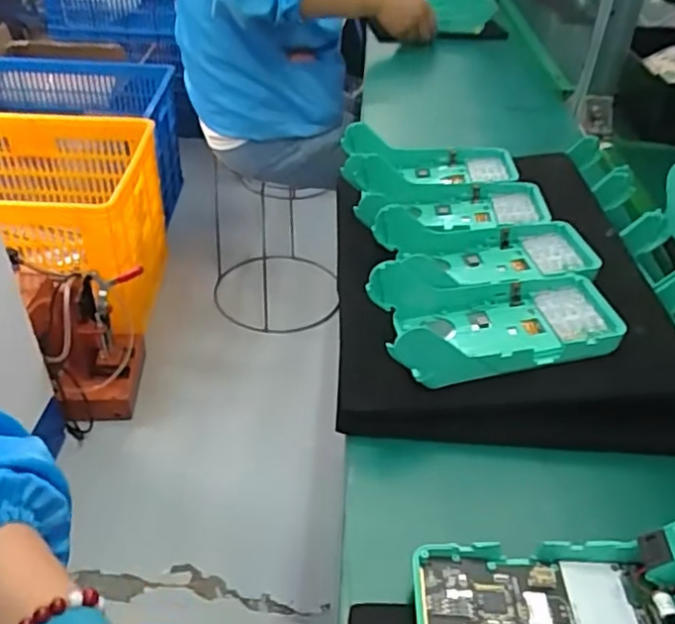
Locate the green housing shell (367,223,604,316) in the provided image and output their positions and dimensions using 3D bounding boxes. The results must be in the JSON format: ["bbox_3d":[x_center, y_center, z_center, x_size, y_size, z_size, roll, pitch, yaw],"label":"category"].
[{"bbox_3d":[0.112,-0.041,0.516,0.195,0.050,0.094,-3,41,-10],"label":"green housing shell"}]

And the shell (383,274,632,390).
[{"bbox_3d":[0.115,0.008,0.460,0.175,0.047,0.078,-4,42,-11],"label":"shell"}]

